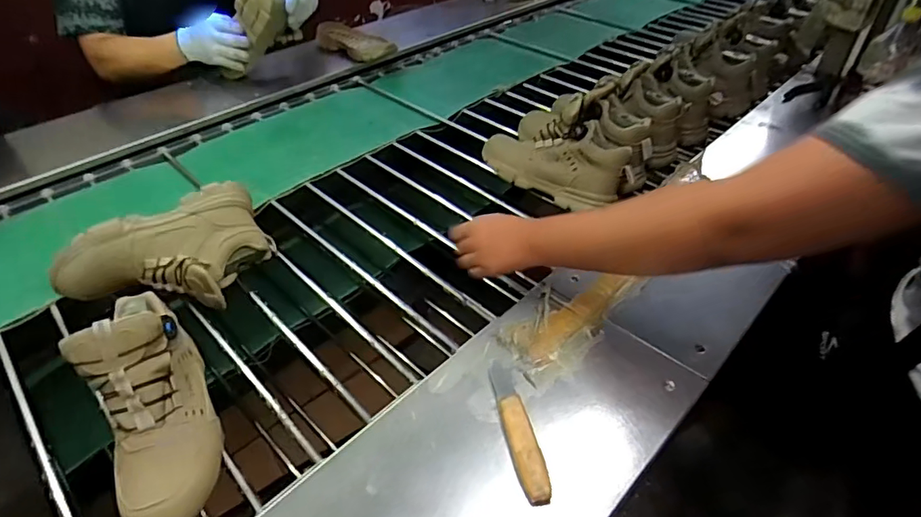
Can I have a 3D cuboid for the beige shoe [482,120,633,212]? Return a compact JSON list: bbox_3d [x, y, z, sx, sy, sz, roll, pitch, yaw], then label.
[{"bbox_3d":[0.152,-0.176,0.884,0.258,0.103,0.097,28,49,26],"label":"beige shoe"}]

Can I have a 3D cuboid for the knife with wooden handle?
[{"bbox_3d":[0.058,0.170,0.538,0.028,0.013,0.165,-7,44,-10],"label":"knife with wooden handle"}]

